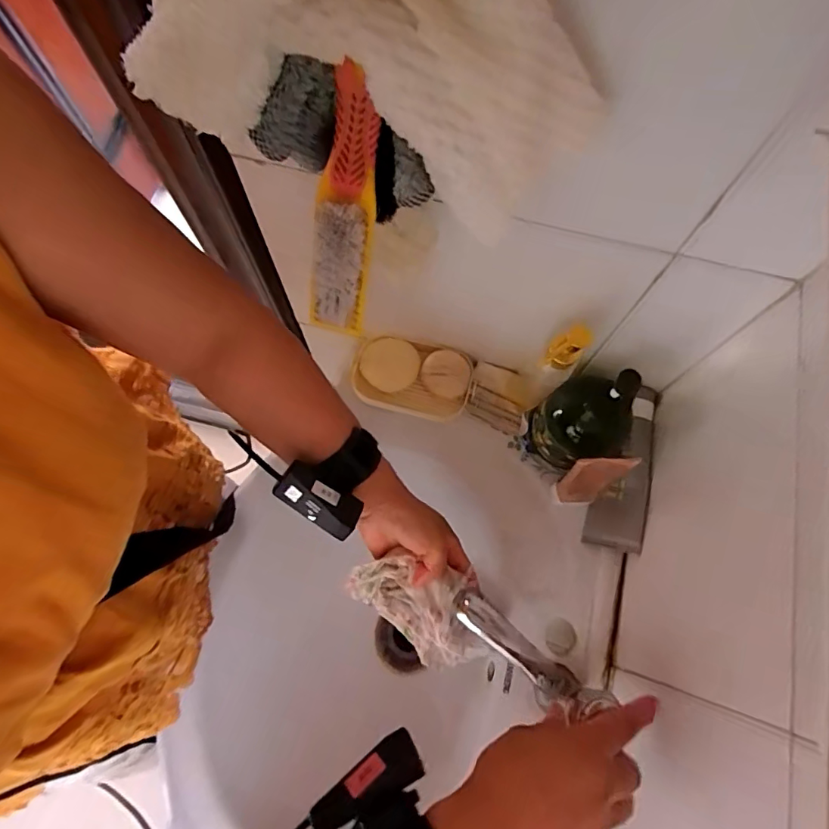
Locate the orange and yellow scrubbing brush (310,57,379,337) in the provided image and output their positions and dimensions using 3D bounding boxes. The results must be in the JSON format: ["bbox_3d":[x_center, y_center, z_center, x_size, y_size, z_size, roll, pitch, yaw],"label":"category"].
[{"bbox_3d":[-0.039,-0.104,0.274,0.033,0.138,0.028,12,31,3],"label":"orange and yellow scrubbing brush"}]

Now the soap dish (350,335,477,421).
[{"bbox_3d":[-0.003,-0.041,0.576,0.129,0.024,0.081,13,72,4],"label":"soap dish"}]

